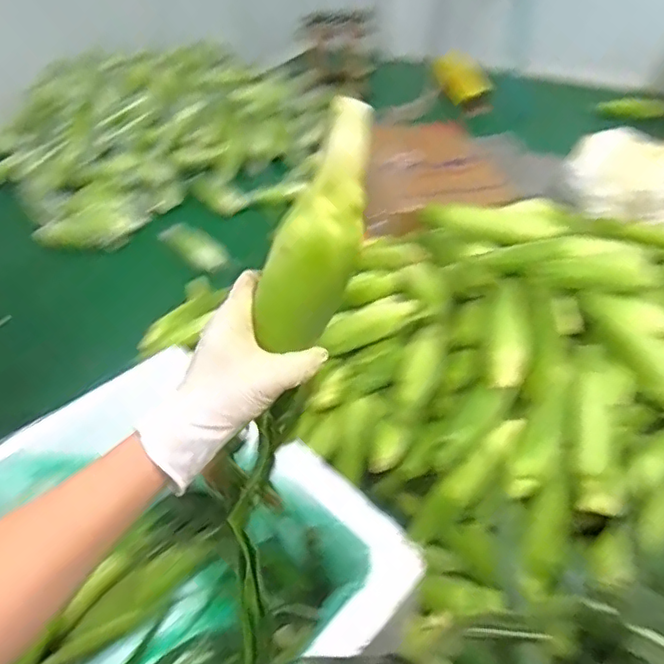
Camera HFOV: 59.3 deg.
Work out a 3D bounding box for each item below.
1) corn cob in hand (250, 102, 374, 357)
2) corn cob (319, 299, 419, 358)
[{"bbox_3d":[-0.009,-0.070,0.390,0.047,0.162,0.049,34,25,34],"label":"corn cob in hand"},{"bbox_3d":[0.068,-0.018,1.073,0.183,0.050,0.057,-24,42,6],"label":"corn cob"}]

